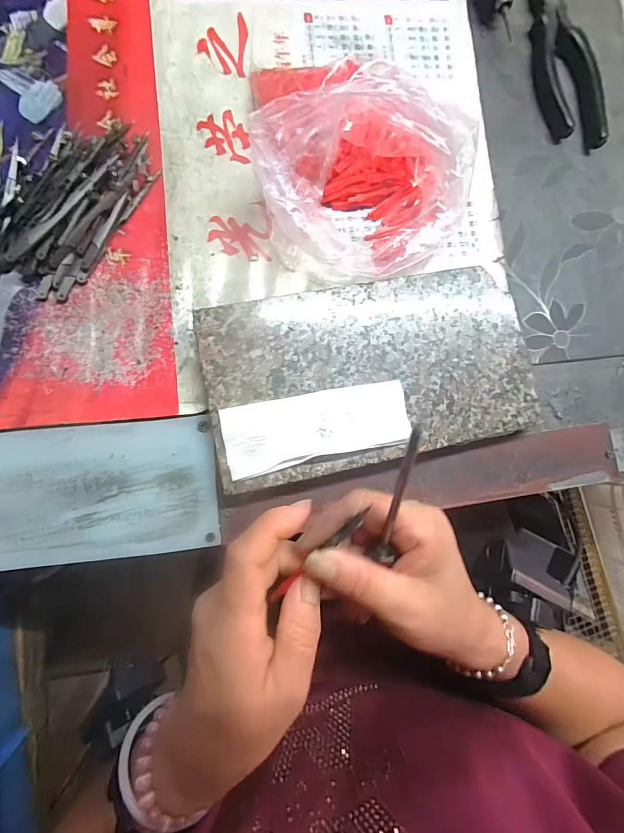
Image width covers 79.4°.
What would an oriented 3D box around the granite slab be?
[{"bbox_3d":[0.045,-0.033,0.285,0.239,0.025,0.132,-11,86,-7],"label":"granite slab"}]

